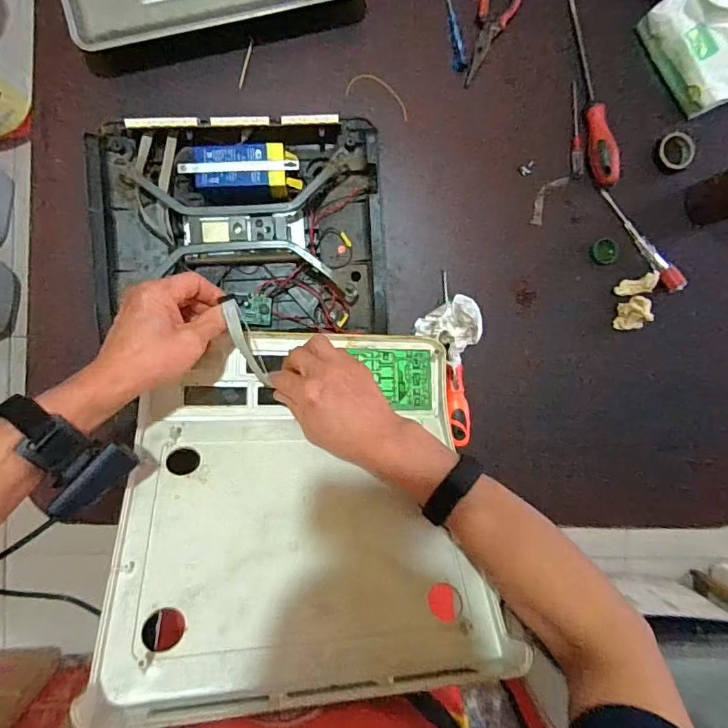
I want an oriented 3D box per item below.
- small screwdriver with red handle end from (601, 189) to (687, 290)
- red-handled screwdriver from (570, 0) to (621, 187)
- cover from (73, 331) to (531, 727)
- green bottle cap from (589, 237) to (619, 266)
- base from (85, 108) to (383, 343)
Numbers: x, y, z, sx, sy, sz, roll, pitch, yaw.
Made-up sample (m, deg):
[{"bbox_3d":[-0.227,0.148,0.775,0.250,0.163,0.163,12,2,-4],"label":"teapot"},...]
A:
[{"bbox_3d":[0.361,-0.160,0.626,0.022,0.021,0.159,-43,95,-2],"label":"small screwdriver with red handle end"},{"bbox_3d":[0.295,-0.349,0.605,0.028,0.027,0.249,-6,93,-5],"label":"red-handled screwdriver"},{"bbox_3d":[-0.051,0.119,0.456,0.322,0.051,0.335,2,51,-13],"label":"cover"},{"bbox_3d":[0.311,-0.145,0.624,0.035,0.013,0.033,0,92,-5],"label":"green bottle cap"},{"bbox_3d":[-0.142,-0.157,0.555,0.317,0.056,0.243,-3,92,-5],"label":"base"}]

